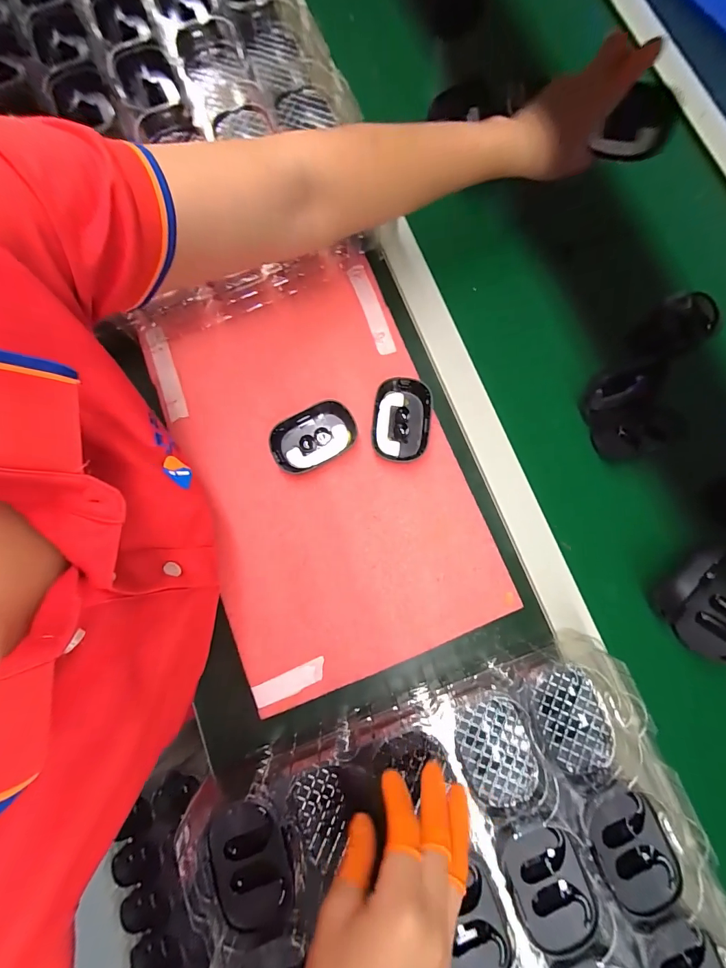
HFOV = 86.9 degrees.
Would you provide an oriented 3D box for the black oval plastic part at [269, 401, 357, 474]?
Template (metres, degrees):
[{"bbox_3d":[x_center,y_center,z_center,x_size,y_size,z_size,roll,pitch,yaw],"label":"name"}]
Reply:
[{"bbox_3d":[-0.052,-0.048,0.398,0.089,0.020,0.053,-26,81,-6],"label":"black oval plastic part"}]

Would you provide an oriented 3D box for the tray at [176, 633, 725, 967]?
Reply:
[{"bbox_3d":[0.118,0.427,0.284,0.375,0.038,0.505,-19,80,-5],"label":"tray"}]

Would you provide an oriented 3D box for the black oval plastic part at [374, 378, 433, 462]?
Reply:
[{"bbox_3d":[0.041,-0.067,0.403,0.059,0.016,0.085,7,79,0],"label":"black oval plastic part"}]

